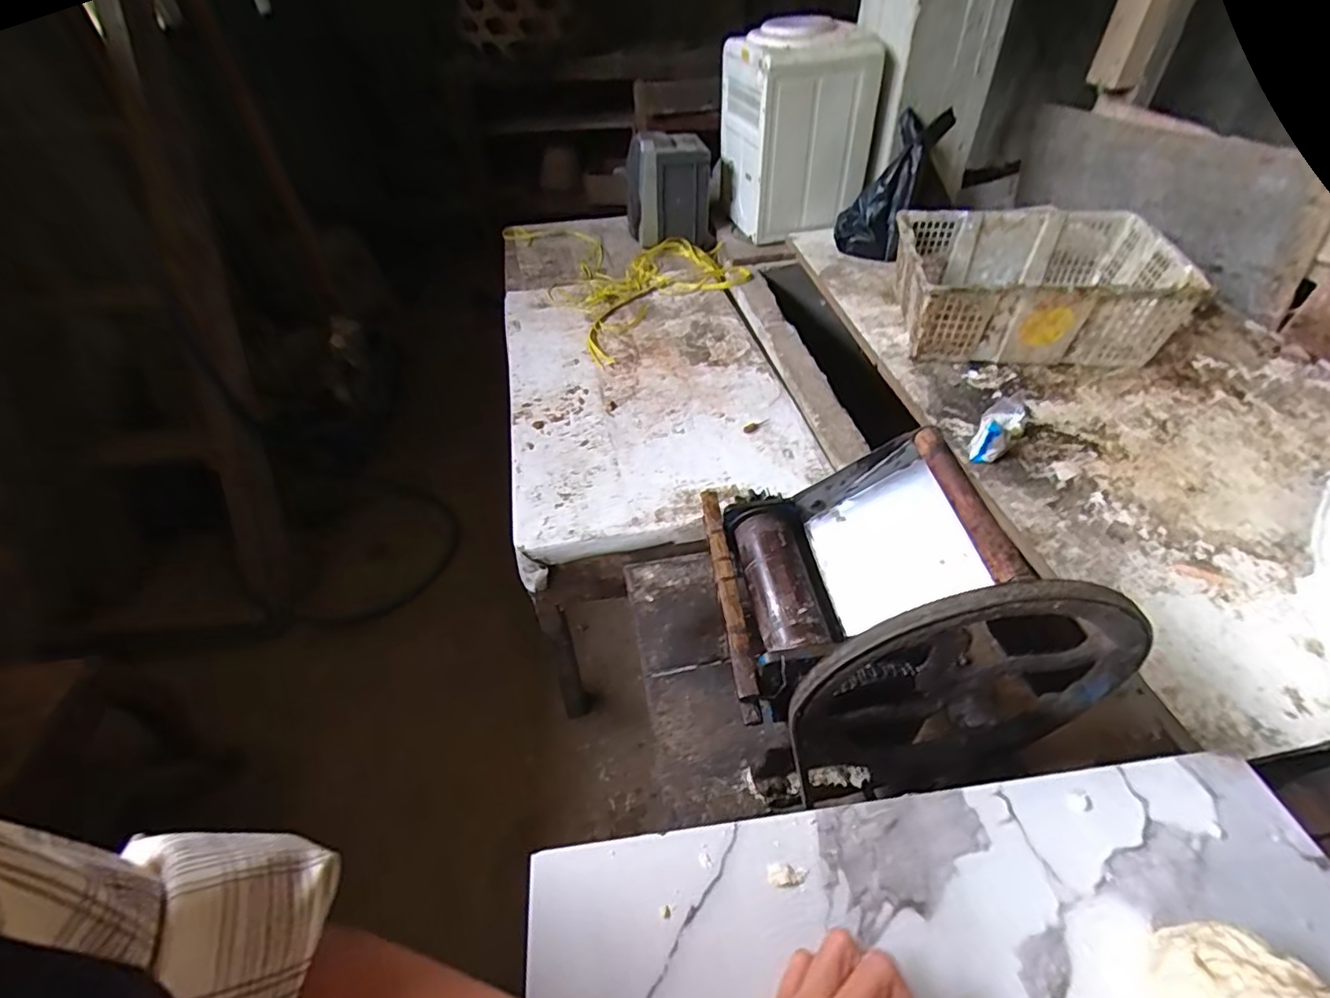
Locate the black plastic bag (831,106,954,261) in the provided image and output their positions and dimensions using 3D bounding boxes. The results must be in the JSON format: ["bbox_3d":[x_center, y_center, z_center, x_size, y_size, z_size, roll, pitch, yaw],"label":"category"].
[{"bbox_3d":[0.548,-0.758,1.393,0.165,0.346,0.098,39,20,35],"label":"black plastic bag"}]

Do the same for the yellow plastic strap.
[{"bbox_3d":[-0.094,-0.641,1.590,0.502,0.041,0.822,-21,48,-15],"label":"yellow plastic strap"}]

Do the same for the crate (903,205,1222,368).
[{"bbox_3d":[0.717,-0.424,1.168,0.461,0.185,0.346,4,46,8],"label":"crate"}]

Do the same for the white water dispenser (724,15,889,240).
[{"bbox_3d":[0.340,-0.967,1.520,0.323,0.418,0.314,-9,46,-4],"label":"white water dispenser"}]

